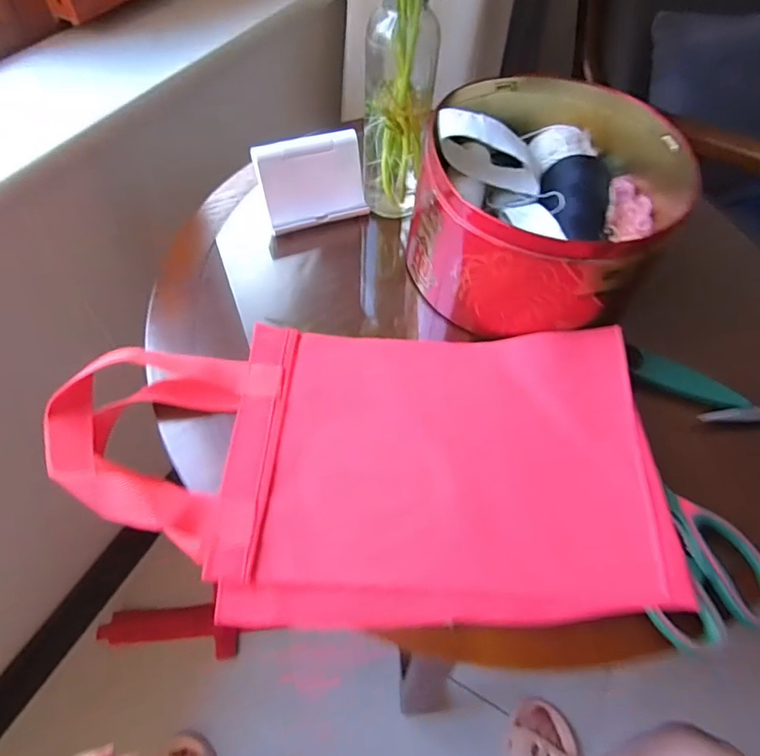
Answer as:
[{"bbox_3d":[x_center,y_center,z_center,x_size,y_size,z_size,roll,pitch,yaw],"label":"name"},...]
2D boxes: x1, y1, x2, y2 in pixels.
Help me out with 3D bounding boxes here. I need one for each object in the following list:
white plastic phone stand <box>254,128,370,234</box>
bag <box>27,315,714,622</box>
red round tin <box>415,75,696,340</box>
[{"bbox_3d":[-0.063,-0.181,0.478,0.099,0.062,0.046,-19,60,-14],"label":"white plastic phone stand"},{"bbox_3d":[-0.016,0.055,0.359,0.399,0.039,0.203,2,57,-1],"label":"bag"},{"bbox_3d":[0.133,-0.137,0.431,0.194,0.106,0.204,14,57,6],"label":"red round tin"}]

